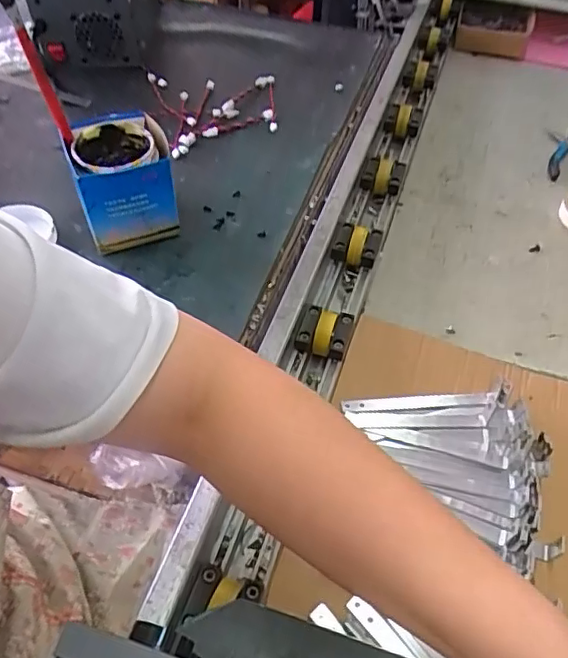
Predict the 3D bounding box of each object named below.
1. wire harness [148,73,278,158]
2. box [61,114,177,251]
[{"bbox_3d":[-0.086,-0.303,0.775,0.160,0.020,0.177,-13,53,-11],"label":"wire harness"},{"bbox_3d":[-0.165,-0.152,0.599,0.094,0.093,0.102,-18,54,-15],"label":"box"}]

